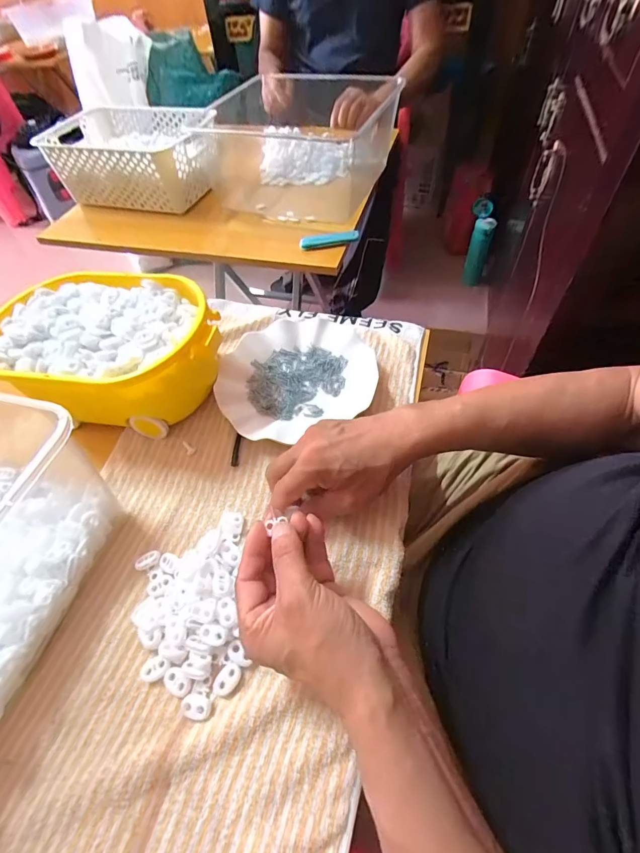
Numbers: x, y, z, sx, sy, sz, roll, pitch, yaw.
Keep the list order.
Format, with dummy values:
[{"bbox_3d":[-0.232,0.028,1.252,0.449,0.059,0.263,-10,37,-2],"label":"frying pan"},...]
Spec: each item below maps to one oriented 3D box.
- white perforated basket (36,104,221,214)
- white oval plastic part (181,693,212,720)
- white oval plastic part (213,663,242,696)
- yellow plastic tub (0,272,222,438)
[{"bbox_3d":[-0.367,-0.533,0.764,0.317,0.116,0.199,12,53,13],"label":"white perforated basket"},{"bbox_3d":[-0.091,0.206,0.282,0.021,0.005,0.015,9,53,11],"label":"white oval plastic part"},{"bbox_3d":[-0.071,0.192,0.290,0.016,0.004,0.023,31,60,25],"label":"white oval plastic part"},{"bbox_3d":[-0.227,-0.079,0.431,0.231,0.103,0.160,7,52,9],"label":"yellow plastic tub"}]

